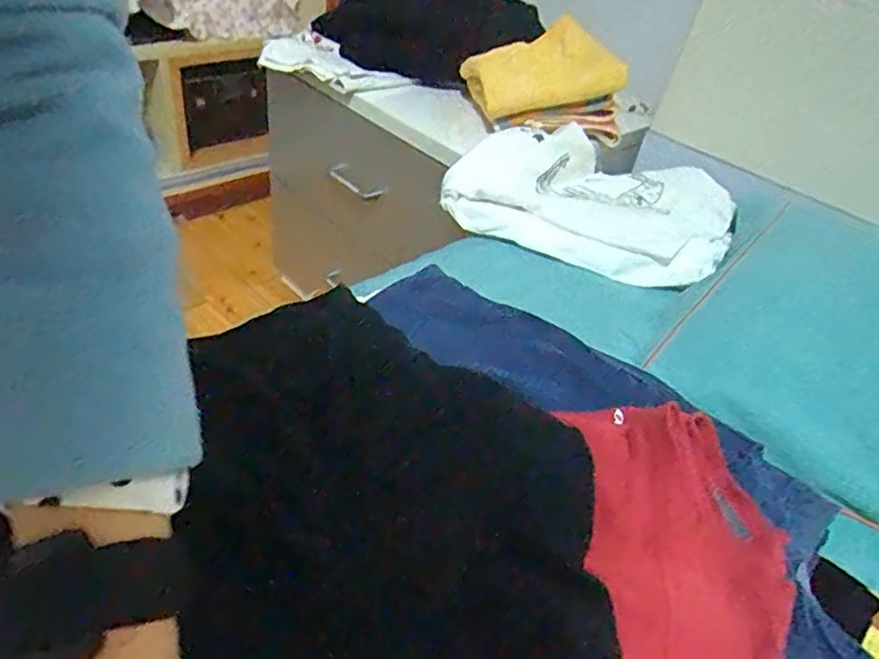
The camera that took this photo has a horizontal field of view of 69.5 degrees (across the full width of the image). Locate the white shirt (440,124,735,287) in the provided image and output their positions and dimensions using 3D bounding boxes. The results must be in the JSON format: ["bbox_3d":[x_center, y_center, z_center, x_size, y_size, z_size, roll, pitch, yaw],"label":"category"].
[{"bbox_3d":[0.181,-0.161,0.756,0.319,0.057,0.274,23,40,16],"label":"white shirt"}]

